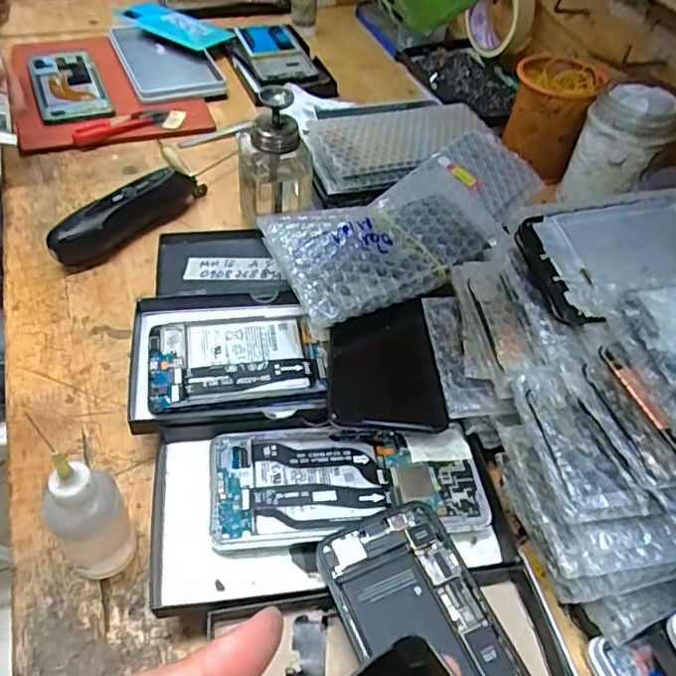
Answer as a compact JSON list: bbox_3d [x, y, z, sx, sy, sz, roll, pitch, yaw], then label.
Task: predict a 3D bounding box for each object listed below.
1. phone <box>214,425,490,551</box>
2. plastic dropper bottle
[{"bbox_3d":[0.005,0.083,0.353,0.157,0.008,0.072,-3,49,-7],"label":"phone"},{"bbox_3d":[-0.132,0.088,0.306,0.036,0.100,0.039,2,49,-3],"label":"plastic dropper bottle"}]

